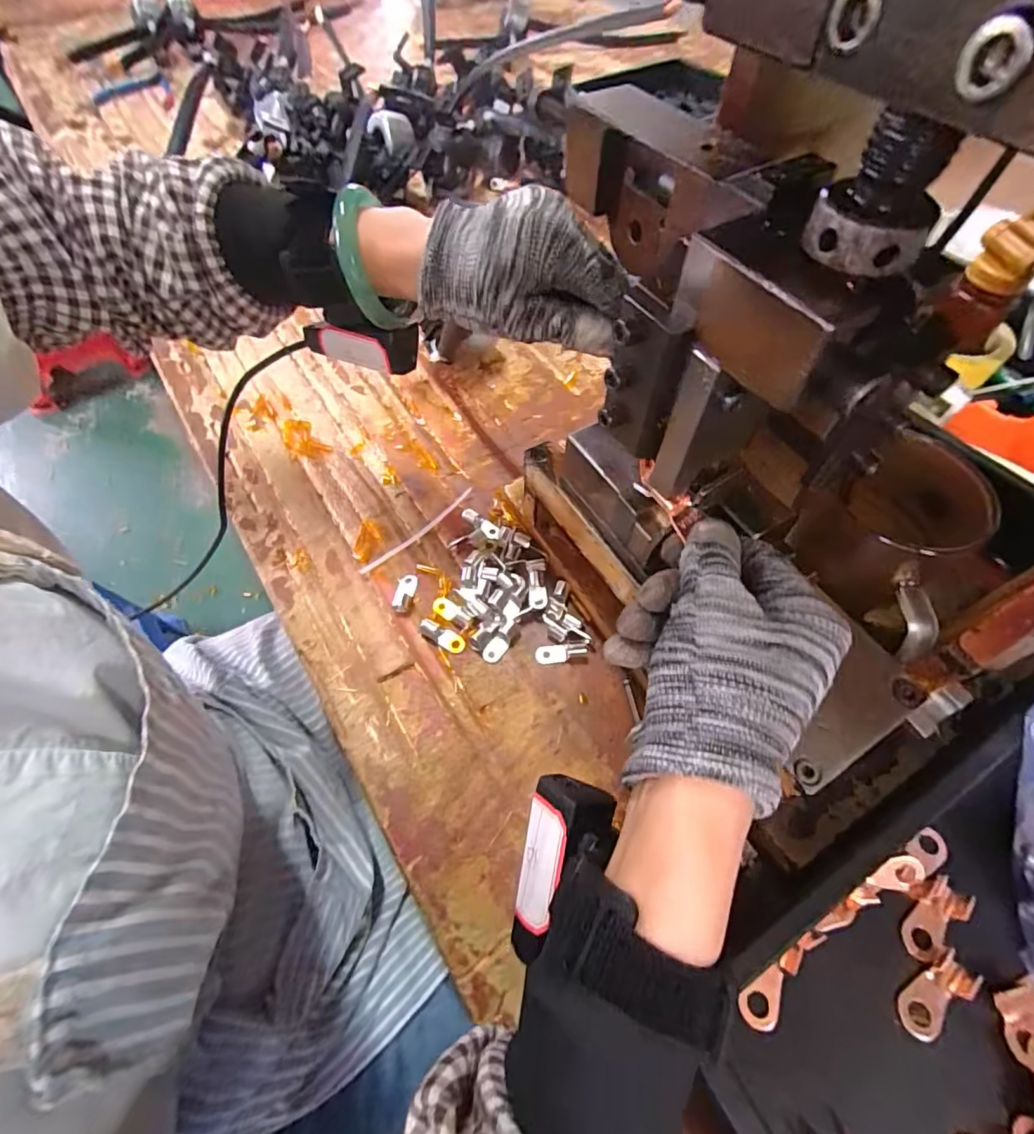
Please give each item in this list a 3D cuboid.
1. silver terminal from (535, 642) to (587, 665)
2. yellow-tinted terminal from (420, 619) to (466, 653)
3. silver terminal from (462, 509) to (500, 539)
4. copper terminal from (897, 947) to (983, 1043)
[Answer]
[{"bbox_3d":[0.029,0.058,0.340,0.033,0.007,0.012,-3,59,-3],"label":"silver terminal"},{"bbox_3d":[-0.051,0.047,0.344,0.033,0.009,0.012,20,61,11],"label":"yellow-tinted terminal"},{"bbox_3d":[-0.027,-0.035,0.394,0.034,0.006,0.011,37,65,19],"label":"silver terminal"},{"bbox_3d":[0.202,0.207,0.243,0.043,0.005,0.018,-29,64,-17],"label":"copper terminal"}]

